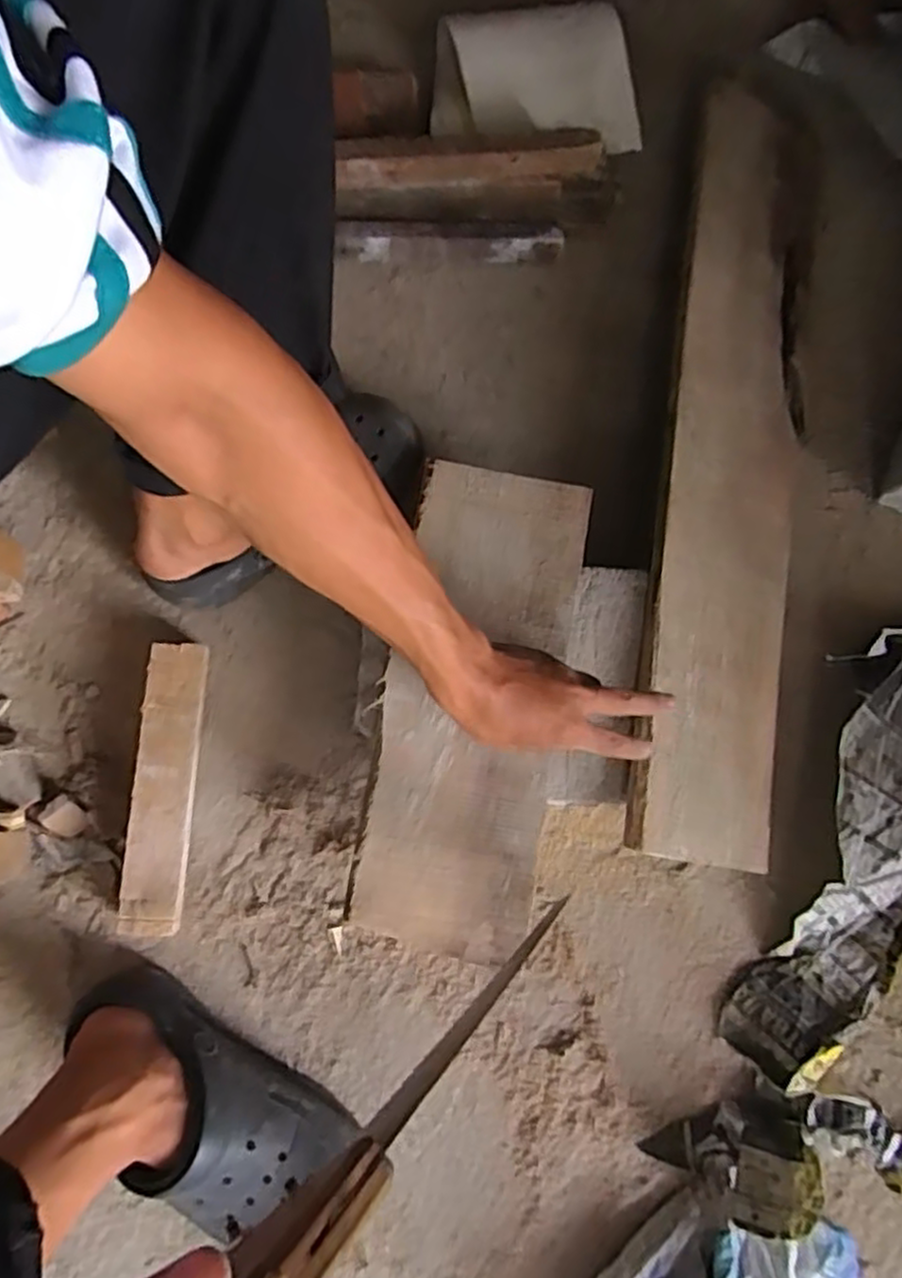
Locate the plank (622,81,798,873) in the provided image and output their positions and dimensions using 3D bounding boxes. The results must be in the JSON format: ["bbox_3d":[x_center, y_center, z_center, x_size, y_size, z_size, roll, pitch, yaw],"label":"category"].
[{"bbox_3d":[0.258,-0.166,0.671,0.153,0.039,0.723,15,77,-22],"label":"plank"}]

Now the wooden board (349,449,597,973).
[{"bbox_3d":[0.018,0.050,0.587,0.139,0.013,0.384,10,80,1],"label":"wooden board"}]

